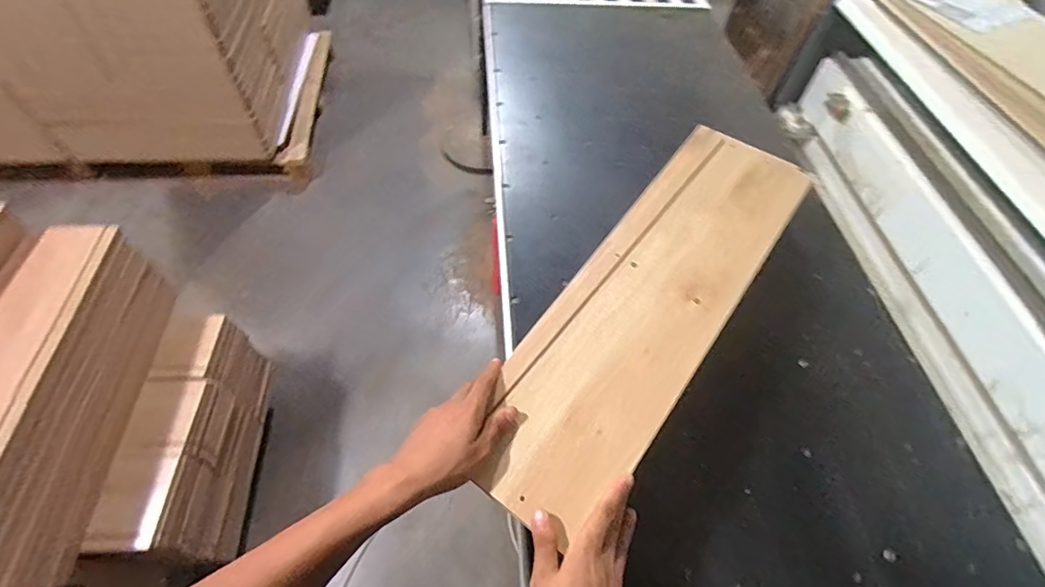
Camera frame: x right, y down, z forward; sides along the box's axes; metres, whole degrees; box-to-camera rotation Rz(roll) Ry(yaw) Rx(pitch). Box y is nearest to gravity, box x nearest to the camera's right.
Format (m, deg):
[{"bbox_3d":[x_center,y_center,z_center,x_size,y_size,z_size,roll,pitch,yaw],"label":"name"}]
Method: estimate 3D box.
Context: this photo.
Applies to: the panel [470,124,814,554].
[{"bbox_3d":[0.177,-0.009,0.650,0.189,0.012,0.653,31,59,17],"label":"panel"}]

